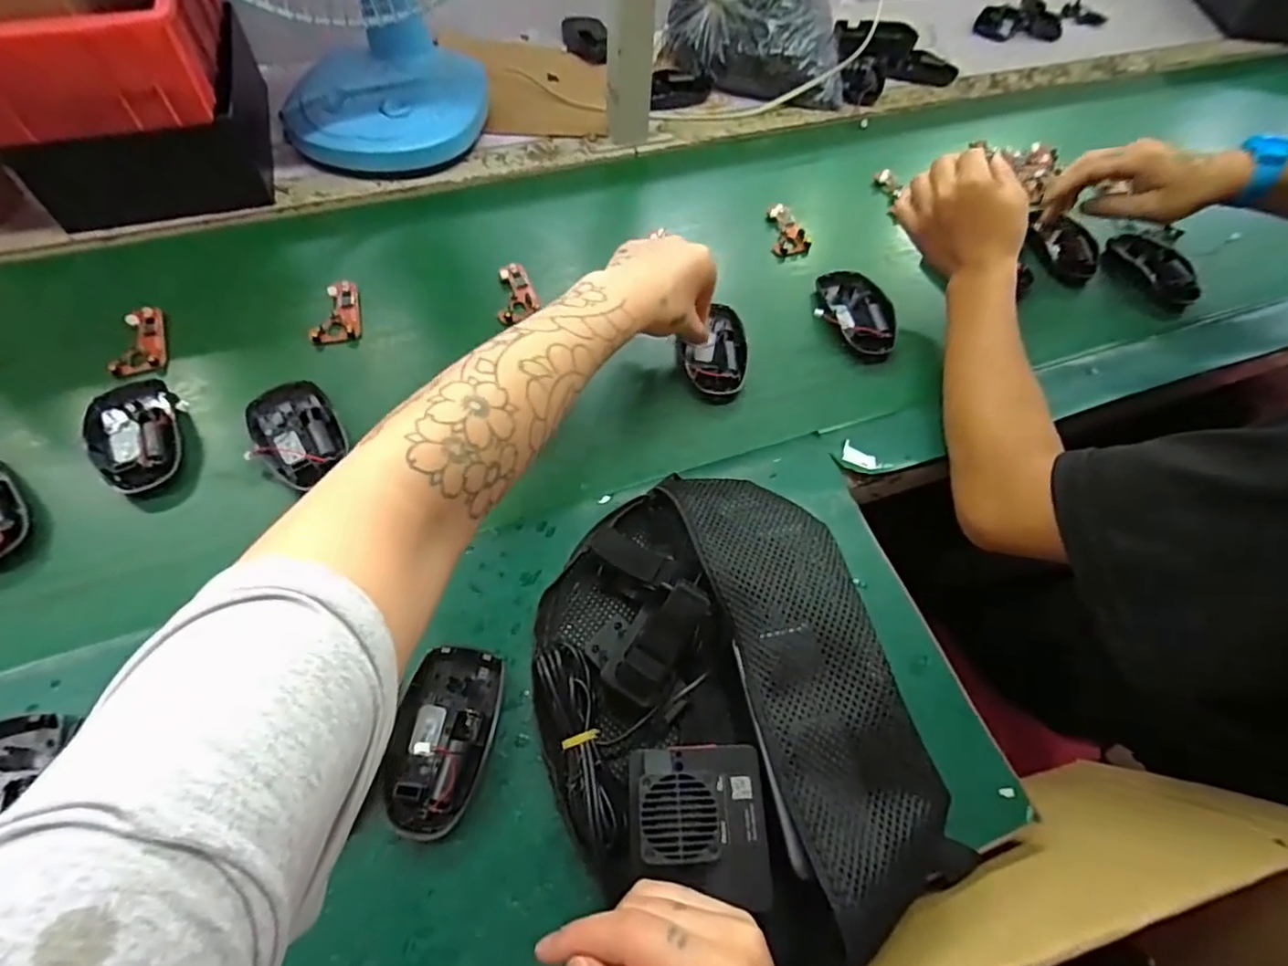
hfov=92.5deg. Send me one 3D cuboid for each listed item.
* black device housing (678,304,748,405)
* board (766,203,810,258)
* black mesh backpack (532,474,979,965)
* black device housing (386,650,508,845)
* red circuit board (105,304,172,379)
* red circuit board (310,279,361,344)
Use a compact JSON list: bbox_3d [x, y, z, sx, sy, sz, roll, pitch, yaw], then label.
[{"bbox_3d":[0.061,-0.119,0.550,0.057,0.020,0.103,5,59,-1],"label":"black device housing"},{"bbox_3d":[0.150,-0.263,0.639,0.038,0.016,0.063,-2,59,-5],"label":"board"},{"bbox_3d":[0.041,0.124,0.365,0.197,0.076,0.275,-15,61,-12],"label":"black mesh backpack"},{"bbox_3d":[-0.120,0.153,0.370,0.055,0.020,0.103,8,59,1],"label":"black device housing"},{"bbox_3d":[-0.420,-0.116,0.513,0.038,0.016,0.064,-14,61,-12],"label":"red circuit board"},{"bbox_3d":[-0.271,-0.150,0.542,0.040,0.015,0.061,-12,61,-11],"label":"red circuit board"}]

